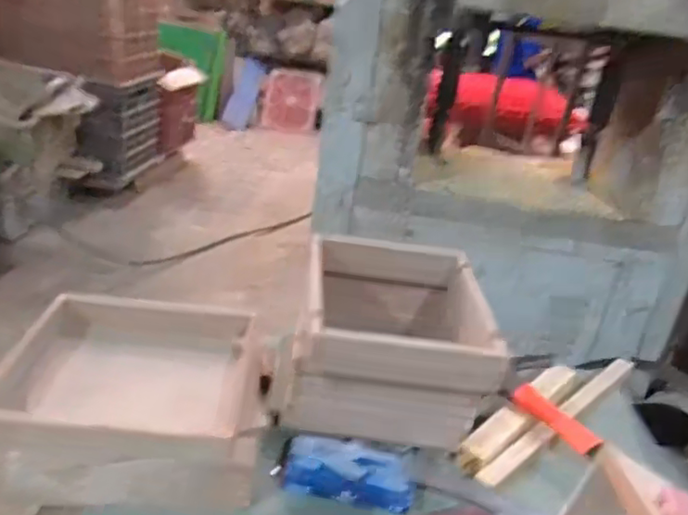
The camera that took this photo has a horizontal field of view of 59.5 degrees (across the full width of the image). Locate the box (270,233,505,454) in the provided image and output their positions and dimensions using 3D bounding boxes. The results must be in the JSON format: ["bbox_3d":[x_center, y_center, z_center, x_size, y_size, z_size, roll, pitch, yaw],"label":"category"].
[{"bbox_3d":[0.049,0.094,0.694,0.202,0.143,0.239,7,26,0],"label":"box"}]

